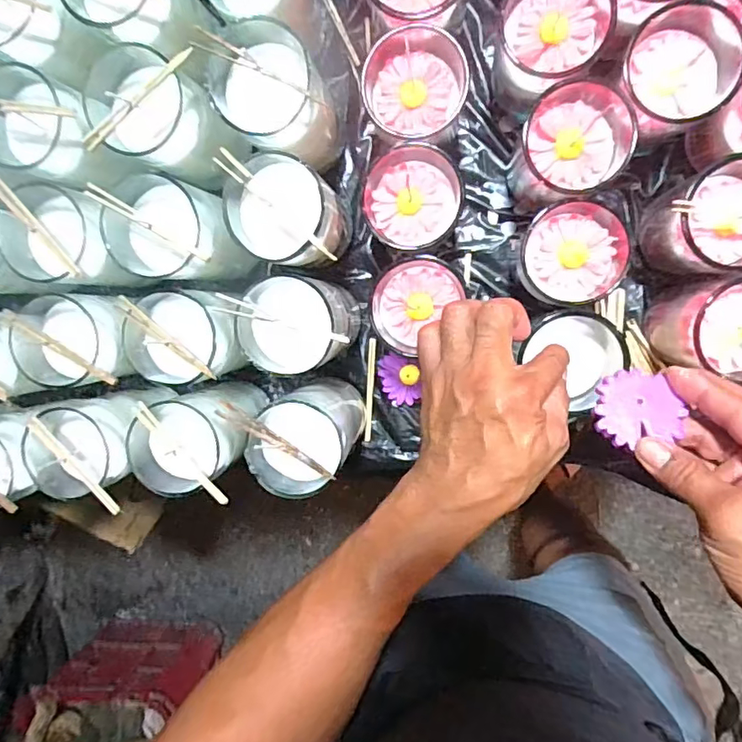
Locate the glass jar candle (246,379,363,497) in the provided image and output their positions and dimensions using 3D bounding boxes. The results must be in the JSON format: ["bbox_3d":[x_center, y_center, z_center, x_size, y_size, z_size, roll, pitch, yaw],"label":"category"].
[{"bbox_3d":[-0.045,0.045,0.412,0.061,0.129,0.066,1,98,6],"label":"glass jar candle"}]

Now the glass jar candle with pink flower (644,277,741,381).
[{"bbox_3d":[0.264,-0.032,0.394,0.078,0.082,0.069,8,98,5],"label":"glass jar candle with pink flower"}]

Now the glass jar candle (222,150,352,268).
[{"bbox_3d":[-0.057,-0.117,0.398,0.066,0.125,0.070,1,98,6],"label":"glass jar candle"}]

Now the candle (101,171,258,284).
[{"bbox_3d":[-0.143,-0.104,0.412,0.071,0.114,0.068,1,98,6],"label":"candle"}]

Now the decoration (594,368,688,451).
[{"bbox_3d":[0.165,0.023,0.333,0.049,0.005,0.047,-5,65,12],"label":"decoration"}]

